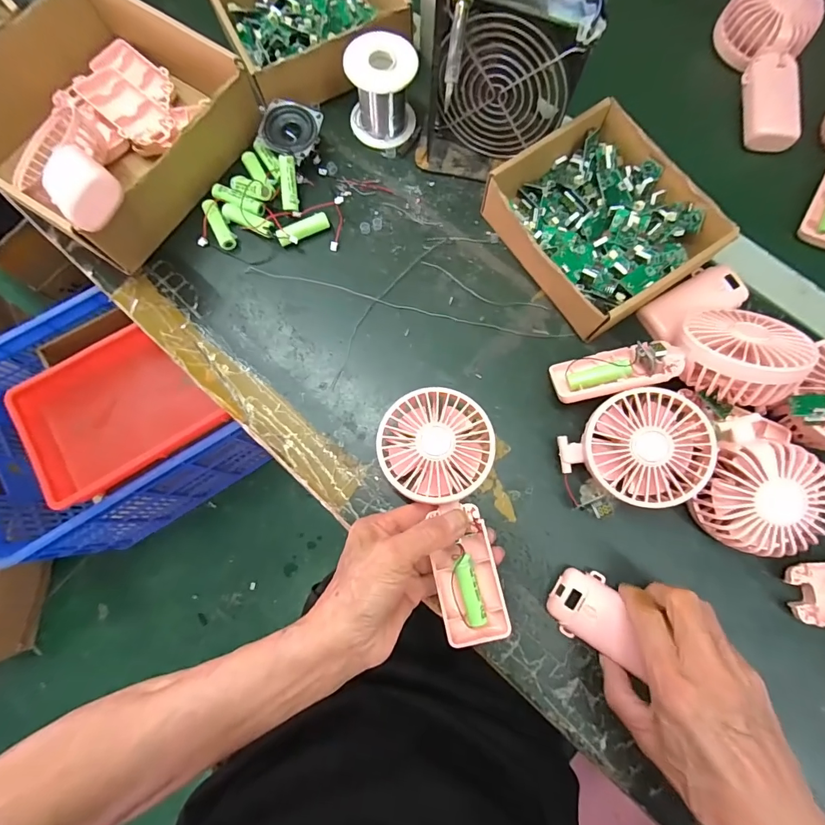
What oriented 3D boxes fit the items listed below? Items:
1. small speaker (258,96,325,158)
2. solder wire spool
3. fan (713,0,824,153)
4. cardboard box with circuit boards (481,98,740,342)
[{"bbox_3d":[-0.119,-0.272,0.413,0.052,0.029,0.056,0,80,1],"label":"small speaker"},{"bbox_3d":[-0.029,-0.305,0.401,0.063,0.065,0.060,3,80,1],"label":"solder wire spool"},{"bbox_3d":[0.357,-0.353,0.422,0.078,0.045,0.168,8,80,2],"label":"fan"},{"bbox_3d":[0.165,-0.172,0.377,0.141,0.049,0.170,-37,81,-6],"label":"cardboard box with circuit boards"}]

